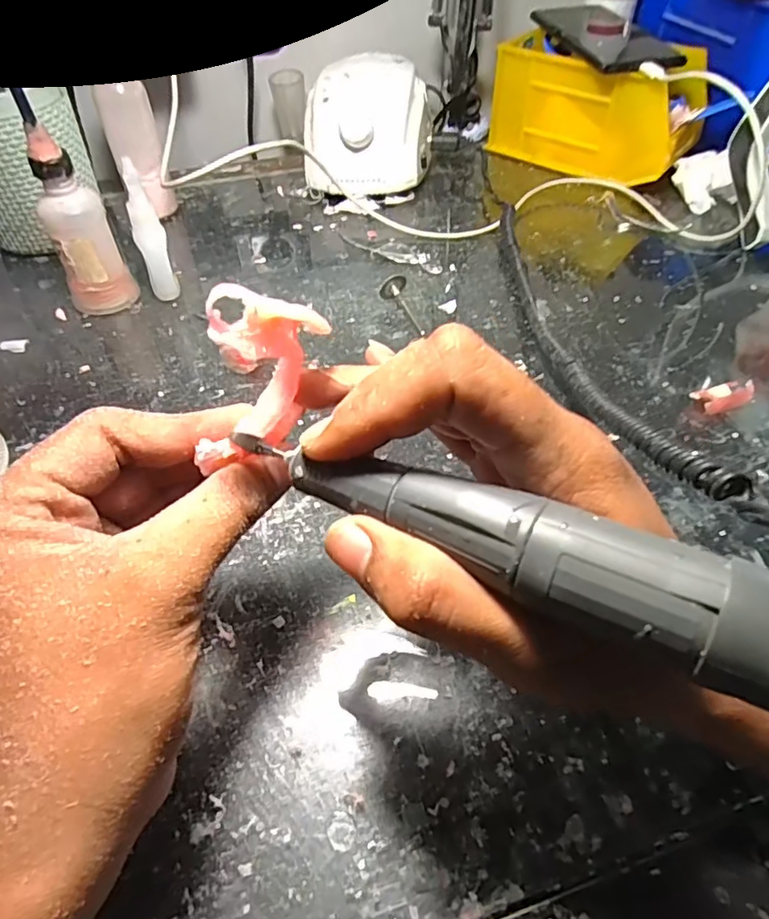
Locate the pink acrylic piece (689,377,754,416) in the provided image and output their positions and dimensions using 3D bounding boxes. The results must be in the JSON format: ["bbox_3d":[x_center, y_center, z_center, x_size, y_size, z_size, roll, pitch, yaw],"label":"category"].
[{"bbox_3d":[0.194,-0.037,0.327,0.036,0.013,0.019,-14,51,-12],"label":"pink acrylic piece"}]

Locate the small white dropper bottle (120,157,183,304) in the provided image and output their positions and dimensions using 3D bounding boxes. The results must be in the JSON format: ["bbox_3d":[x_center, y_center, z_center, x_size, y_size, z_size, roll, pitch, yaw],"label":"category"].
[{"bbox_3d":[-0.153,-0.145,0.371,0.019,0.087,0.017,-20,53,-16],"label":"small white dropper bottle"}]

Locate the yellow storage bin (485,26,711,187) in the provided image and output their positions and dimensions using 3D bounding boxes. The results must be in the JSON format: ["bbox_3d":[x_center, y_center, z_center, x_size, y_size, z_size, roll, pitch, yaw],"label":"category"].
[{"bbox_3d":[0.193,-0.318,0.517,0.170,0.087,0.106,36,58,26],"label":"yellow storage bin"}]

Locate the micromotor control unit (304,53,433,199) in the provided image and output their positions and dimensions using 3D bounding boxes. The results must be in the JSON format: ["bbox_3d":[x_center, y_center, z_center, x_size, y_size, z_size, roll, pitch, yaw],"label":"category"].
[{"bbox_3d":[-0.012,-0.287,0.494,0.102,0.081,0.120,3,50,3],"label":"micromotor control unit"}]

